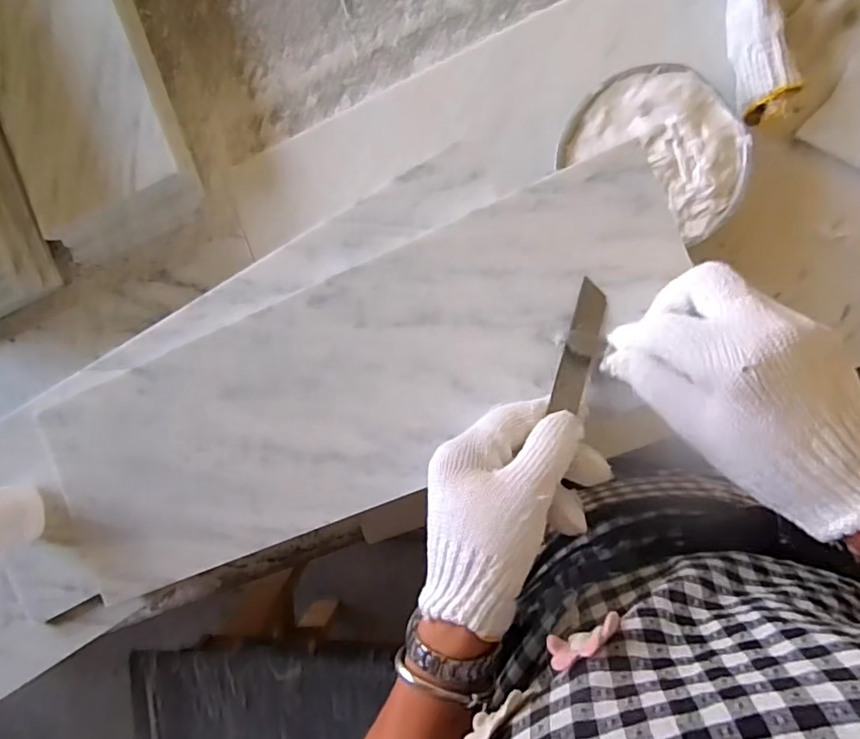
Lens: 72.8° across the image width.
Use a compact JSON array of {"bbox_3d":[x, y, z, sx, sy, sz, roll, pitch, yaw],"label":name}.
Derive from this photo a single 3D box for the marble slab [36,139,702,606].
[{"bbox_3d":[-0.052,0.022,0.384,0.446,0.014,0.173,-26,88,10],"label":"marble slab"}]

